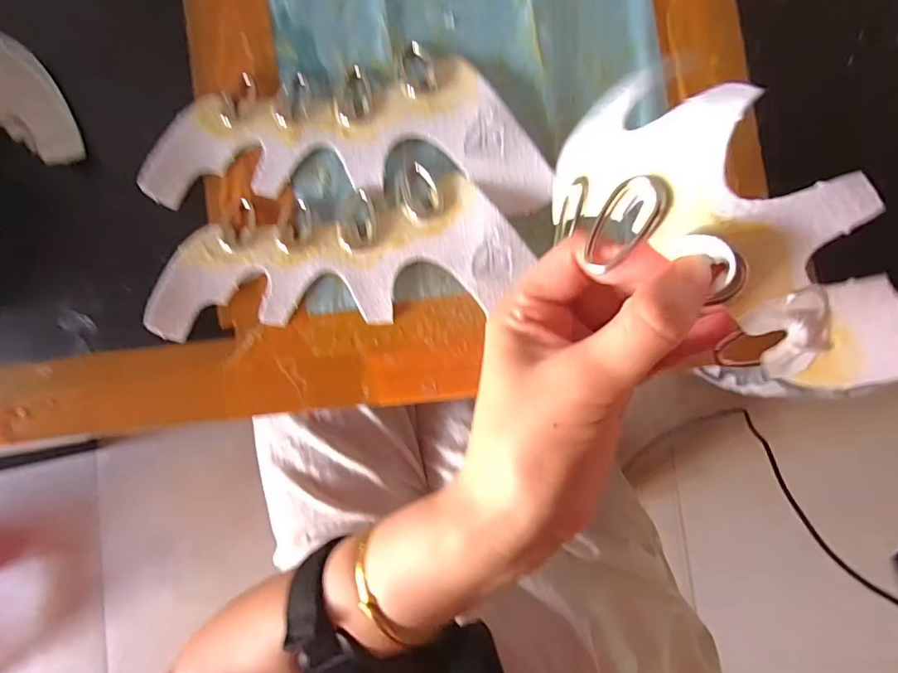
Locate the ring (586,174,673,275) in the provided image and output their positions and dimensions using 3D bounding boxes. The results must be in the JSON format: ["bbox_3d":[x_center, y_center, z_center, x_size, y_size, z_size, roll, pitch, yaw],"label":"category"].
[{"bbox_3d":[0.059,-0.038,0.167,0.021,0.004,0.035,48,121,34],"label":"ring"}]

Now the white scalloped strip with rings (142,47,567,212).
[{"bbox_3d":[-0.056,-0.110,0.268,0.217,0.008,0.083,1,88,6],"label":"white scalloped strip with rings"}]

